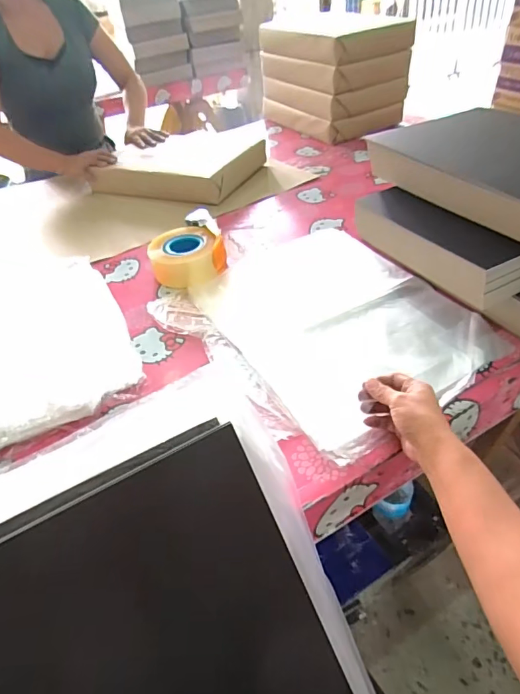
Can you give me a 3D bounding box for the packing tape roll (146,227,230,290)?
[{"bbox_3d":[-0.132,-0.167,0.803,0.125,0.054,0.122,-4,44,4],"label":"packing tape roll"}]

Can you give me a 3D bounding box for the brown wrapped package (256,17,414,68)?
[{"bbox_3d":[0.196,-0.850,1.226,0.254,0.061,0.371,-27,45,-20],"label":"brown wrapped package"}]

